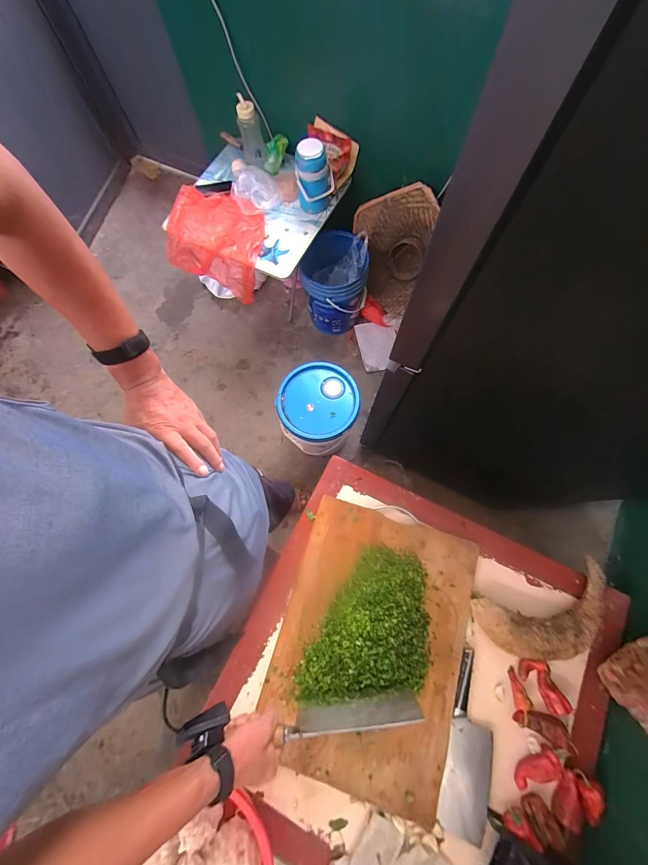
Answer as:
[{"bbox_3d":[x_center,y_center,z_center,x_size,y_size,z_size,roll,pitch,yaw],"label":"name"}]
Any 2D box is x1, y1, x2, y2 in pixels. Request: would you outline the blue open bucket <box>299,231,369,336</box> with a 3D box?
[{"bbox_3d":[0.050,-0.759,1.588,0.326,0.355,0.336,-1,73,2],"label":"blue open bucket"}]

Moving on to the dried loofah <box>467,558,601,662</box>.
[{"bbox_3d":[0.458,0.370,0.614,0.281,0.054,0.131,-18,73,-3],"label":"dried loofah"}]

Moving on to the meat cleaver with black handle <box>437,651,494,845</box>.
[{"bbox_3d":[0.287,0.594,0.585,0.088,0.020,0.294,15,74,6],"label":"meat cleaver with black handle"}]

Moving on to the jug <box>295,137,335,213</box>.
[{"bbox_3d":[-0.039,-1.060,1.278,0.151,0.195,0.162,-3,73,1],"label":"jug"}]

